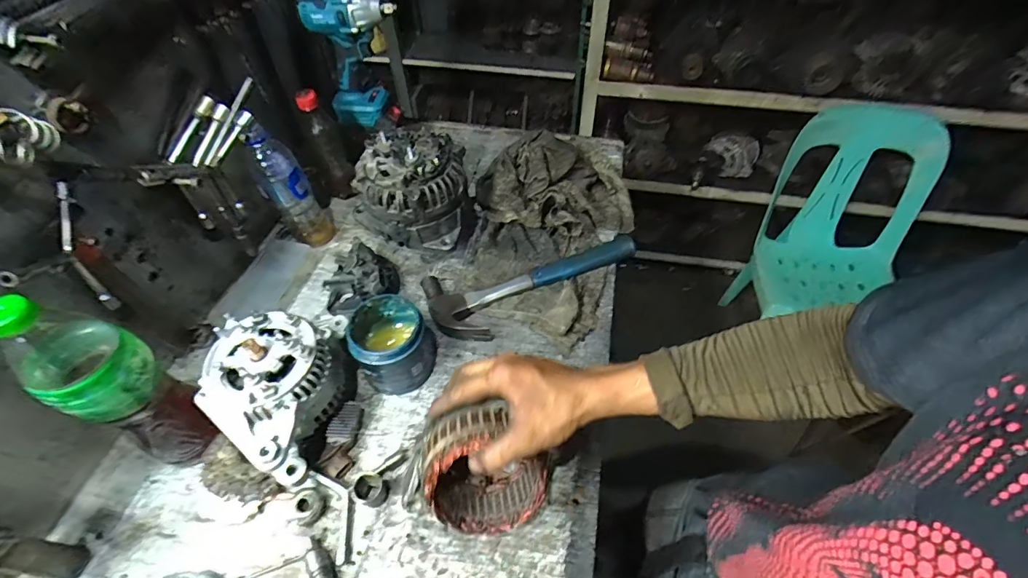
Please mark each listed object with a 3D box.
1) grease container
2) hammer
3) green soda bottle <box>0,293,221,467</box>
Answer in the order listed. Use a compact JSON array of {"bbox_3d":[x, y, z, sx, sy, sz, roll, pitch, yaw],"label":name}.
[{"bbox_3d":[-0.154,0.072,0.575,0.092,0.100,0.090,1,52,-1],"label":"grease container"},{"bbox_3d":[0.038,-0.012,0.673,0.330,0.028,0.122,-14,54,-12],"label":"hammer"},{"bbox_3d":[-0.374,0.092,0.429,0.072,0.243,0.078,24,55,18],"label":"green soda bottle"}]

